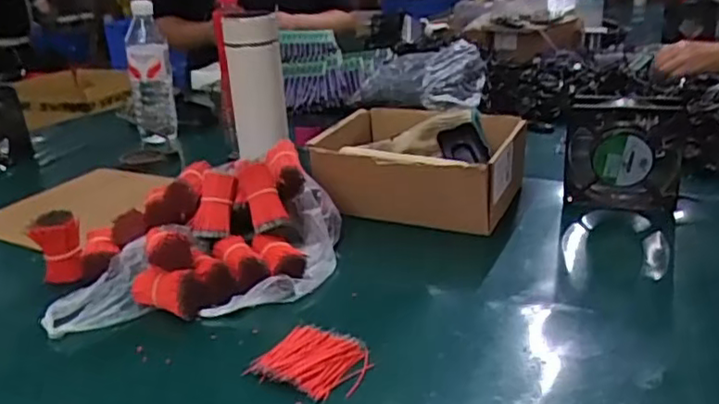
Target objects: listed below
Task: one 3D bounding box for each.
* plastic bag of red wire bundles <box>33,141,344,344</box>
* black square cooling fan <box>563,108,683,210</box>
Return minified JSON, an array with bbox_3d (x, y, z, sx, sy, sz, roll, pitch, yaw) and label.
[{"bbox_3d":[-0.162,0.042,0.623,0.292,0.107,0.151,-6,22,-7],"label":"plastic bag of red wire bundles"},{"bbox_3d":[0.295,-0.050,0.719,0.120,0.114,0.038,5,24,22],"label":"black square cooling fan"}]

